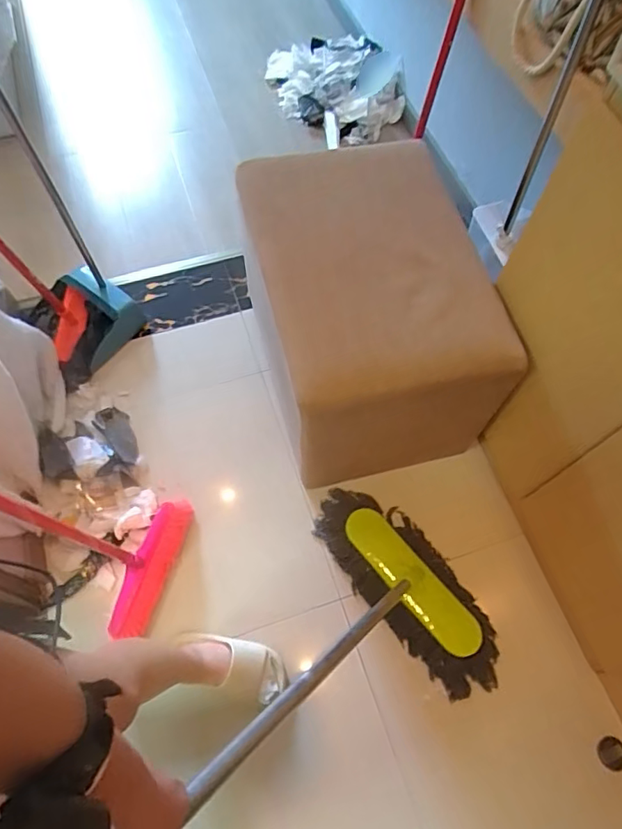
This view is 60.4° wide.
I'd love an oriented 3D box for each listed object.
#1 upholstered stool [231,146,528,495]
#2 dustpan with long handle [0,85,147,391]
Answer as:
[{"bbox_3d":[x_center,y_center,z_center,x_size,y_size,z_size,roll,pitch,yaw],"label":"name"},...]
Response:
[{"bbox_3d":[0.106,-0.228,1.187,0.393,0.446,0.602,-14,65,-7],"label":"upholstered stool"},{"bbox_3d":[-0.612,-0.384,1.144,0.260,0.714,0.273,38,70,17],"label":"dustpan with long handle"}]

